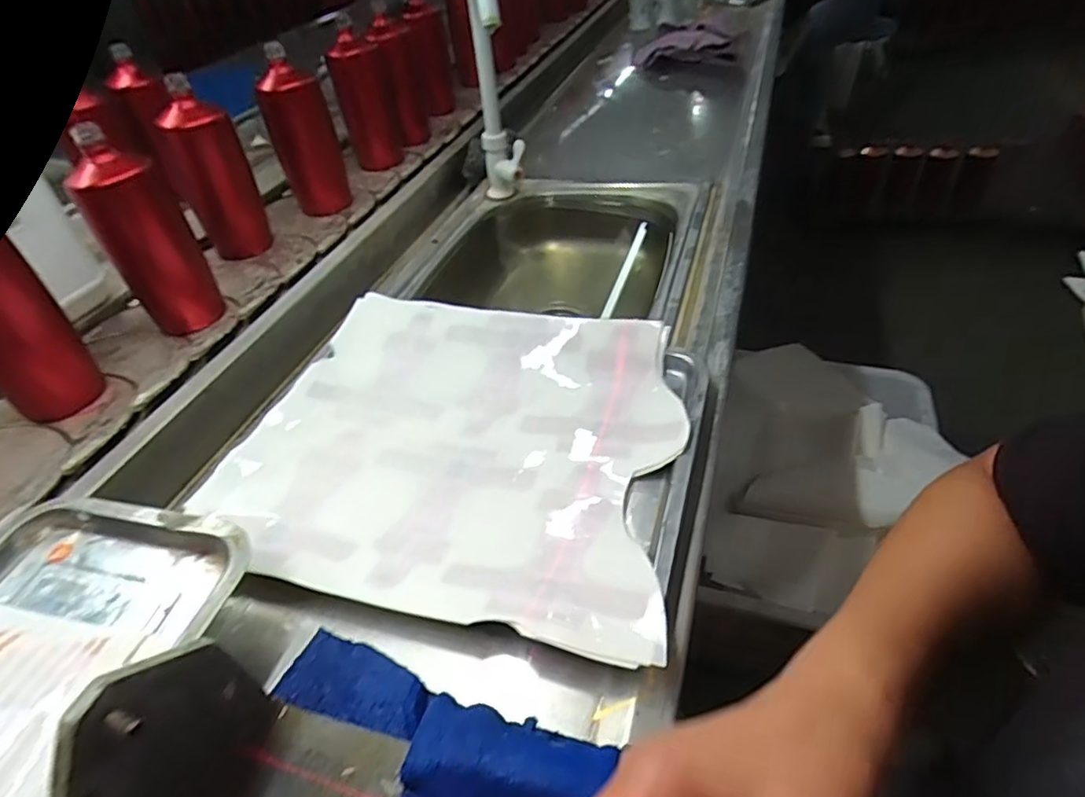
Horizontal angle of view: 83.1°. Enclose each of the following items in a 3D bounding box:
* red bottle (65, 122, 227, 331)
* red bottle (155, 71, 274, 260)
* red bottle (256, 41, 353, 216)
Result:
[{"bbox_3d":[-0.412,-0.167,0.639,0.064,0.192,0.071,14,48,20],"label":"red bottle"},{"bbox_3d":[-0.400,-0.275,0.757,0.063,0.196,0.069,6,46,13],"label":"red bottle"},{"bbox_3d":[-0.337,-0.369,0.856,0.080,0.194,0.084,-21,46,-14],"label":"red bottle"}]

